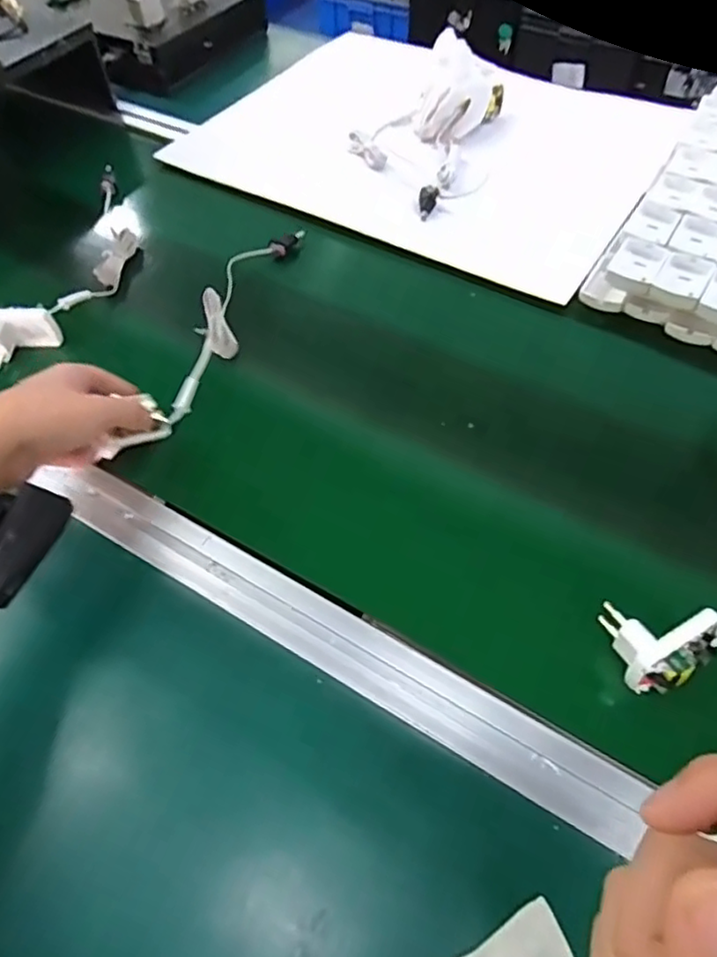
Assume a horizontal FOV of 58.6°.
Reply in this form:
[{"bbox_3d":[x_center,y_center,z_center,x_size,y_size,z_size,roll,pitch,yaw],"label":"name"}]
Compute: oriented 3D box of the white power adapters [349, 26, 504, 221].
[{"bbox_3d":[0.075,-0.408,0.727,0.164,0.059,0.286,11,56,7],"label":"white power adapters"}]

